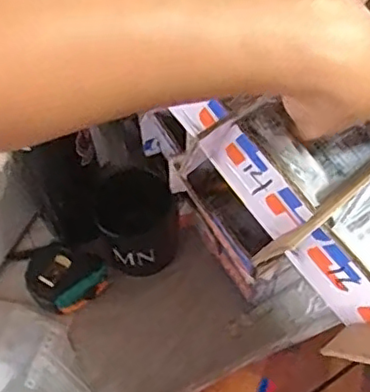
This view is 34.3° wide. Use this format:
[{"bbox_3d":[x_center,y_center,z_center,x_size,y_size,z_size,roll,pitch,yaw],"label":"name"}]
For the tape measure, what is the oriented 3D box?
[{"bbox_3d":[-0.130,0.084,0.650,0.081,0.041,0.071,-31,64,-14],"label":"tape measure"}]

